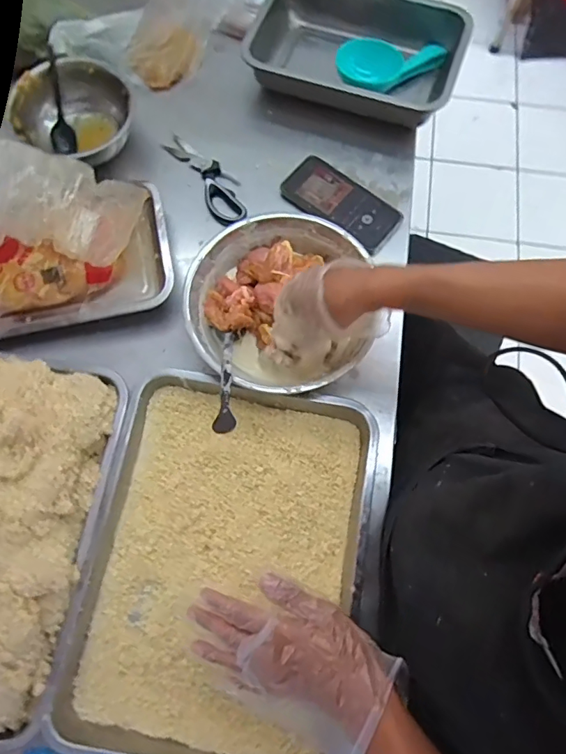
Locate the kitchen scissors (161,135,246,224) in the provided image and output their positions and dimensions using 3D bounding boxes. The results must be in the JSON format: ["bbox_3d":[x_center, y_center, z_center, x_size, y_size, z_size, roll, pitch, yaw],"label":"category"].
[{"bbox_3d":[-0.108,-0.295,0.714,0.060,0.012,0.179,-31,74,-10],"label":"kitchen scissors"}]

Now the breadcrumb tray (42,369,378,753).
[{"bbox_3d":[-0.059,0.194,0.527,0.275,0.040,0.376,10,72,3],"label":"breadcrumb tray"}]

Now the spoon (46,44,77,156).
[{"bbox_3d":[-0.334,-0.407,0.724,0.031,0.026,0.158,-7,92,-2],"label":"spoon"}]

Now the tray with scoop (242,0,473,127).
[{"bbox_3d":[0.111,-0.495,0.751,0.312,0.073,0.217,19,73,6],"label":"tray with scoop"}]

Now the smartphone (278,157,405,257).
[{"bbox_3d":[0.082,-0.249,0.696,0.172,0.018,0.081,37,75,11],"label":"smartphone"}]

